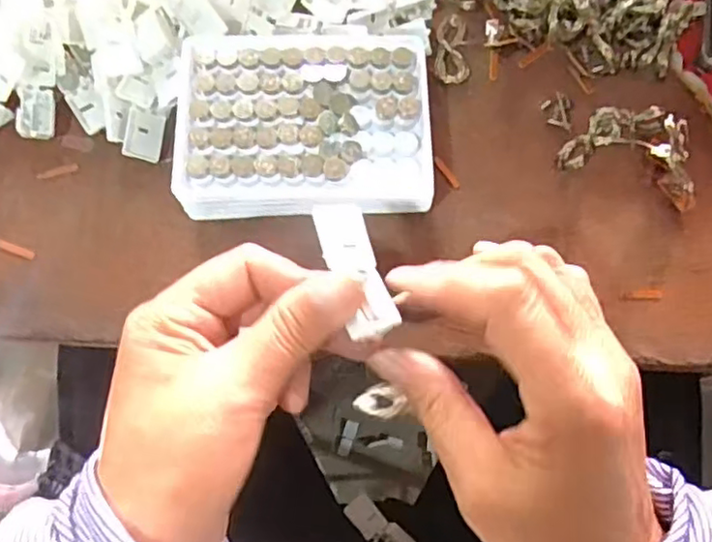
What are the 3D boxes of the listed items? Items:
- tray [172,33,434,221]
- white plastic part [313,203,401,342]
[{"bbox_3d":[-0.027,-0.077,0.342,0.130,0.032,0.102,-2,73,-1],"label":"tray"},{"bbox_3d":[0.000,-0.001,0.250,0.021,0.006,0.057,-18,70,-6],"label":"white plastic part"}]

